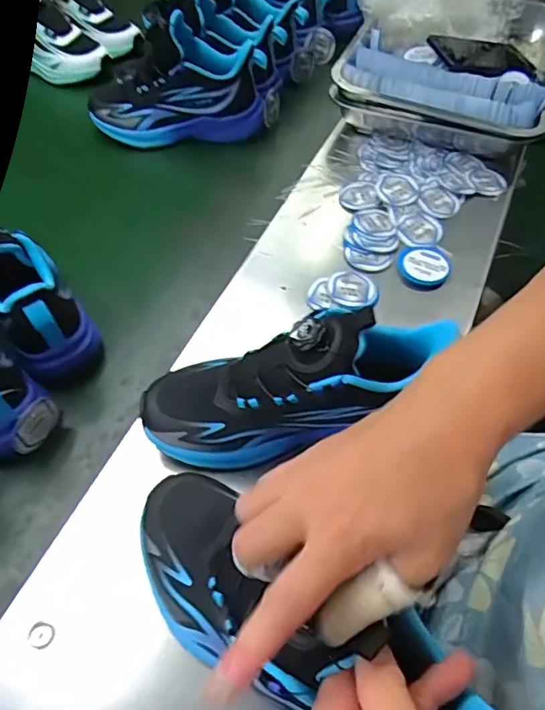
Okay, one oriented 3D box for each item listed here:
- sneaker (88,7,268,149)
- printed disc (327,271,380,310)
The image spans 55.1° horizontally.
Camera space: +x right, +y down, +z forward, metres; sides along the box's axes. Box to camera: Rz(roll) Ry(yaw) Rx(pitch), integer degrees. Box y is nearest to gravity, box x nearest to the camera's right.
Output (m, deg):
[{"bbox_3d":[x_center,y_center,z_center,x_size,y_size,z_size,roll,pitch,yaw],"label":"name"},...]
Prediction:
[{"bbox_3d":[-0.131,-0.349,0.683,0.243,0.136,0.108,8,54,8],"label":"sneaker"},{"bbox_3d":[0.079,-0.065,0.521,0.045,0.005,0.052,-23,56,-14],"label":"printed disc"}]

